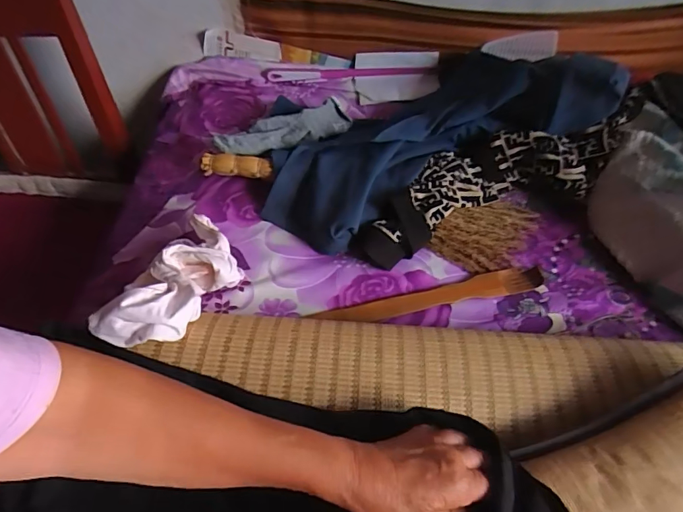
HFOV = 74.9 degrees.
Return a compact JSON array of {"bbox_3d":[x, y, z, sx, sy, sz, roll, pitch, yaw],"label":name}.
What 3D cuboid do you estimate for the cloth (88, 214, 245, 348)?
[{"bbox_3d":[-0.178,0.025,0.498,0.093,0.054,0.214,9,28,6],"label":"cloth"}]

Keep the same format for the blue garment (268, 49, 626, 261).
[{"bbox_3d":[0.099,-0.206,0.667,0.485,0.141,0.301,-21,56,-15],"label":"blue garment"}]

